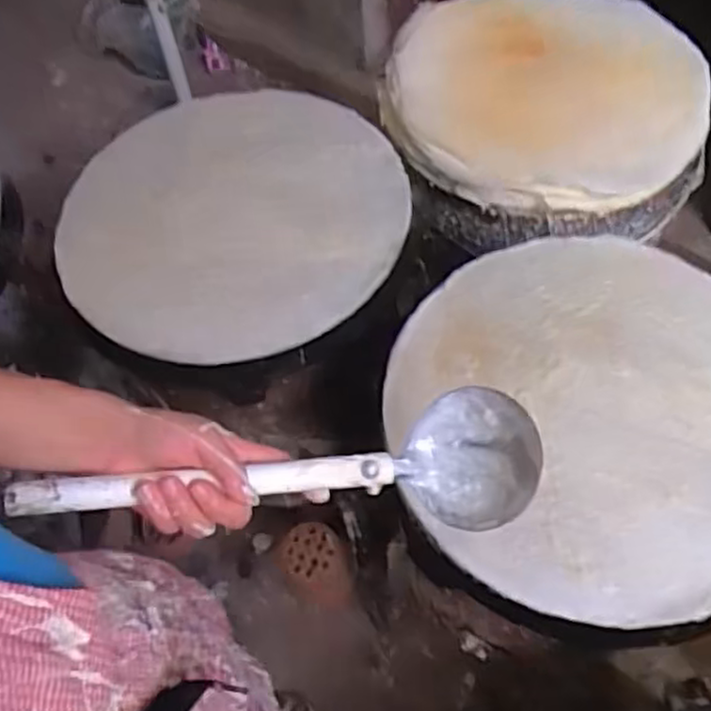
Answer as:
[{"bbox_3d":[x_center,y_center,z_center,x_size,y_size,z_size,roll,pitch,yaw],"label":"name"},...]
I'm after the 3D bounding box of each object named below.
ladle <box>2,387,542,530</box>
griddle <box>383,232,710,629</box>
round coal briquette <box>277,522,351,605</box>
[{"bbox_3d":[-0.047,0.079,0.477,0.332,0.055,0.087,-3,59,-10],"label":"ladle"},{"bbox_3d":[0.220,0.049,0.654,0.365,0.030,0.358,-2,60,3],"label":"griddle"},{"bbox_3d":[-0.064,0.356,1.231,0.116,0.129,0.095,15,63,13],"label":"round coal briquette"}]

